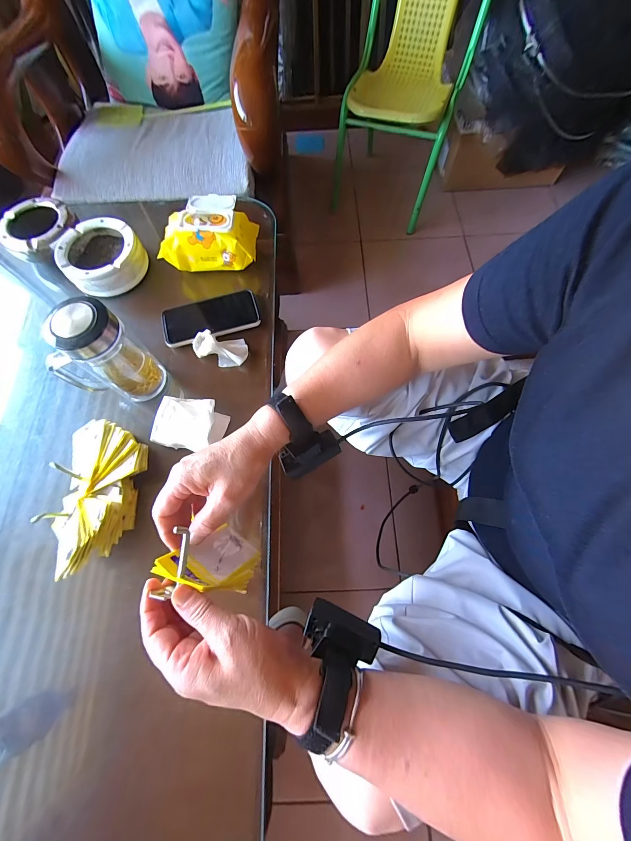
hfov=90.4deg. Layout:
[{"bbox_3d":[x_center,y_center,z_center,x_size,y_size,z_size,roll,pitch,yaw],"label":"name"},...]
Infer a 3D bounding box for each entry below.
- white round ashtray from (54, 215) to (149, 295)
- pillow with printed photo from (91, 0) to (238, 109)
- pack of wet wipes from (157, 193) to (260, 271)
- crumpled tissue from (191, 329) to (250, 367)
[{"bbox_3d":[-0.395,-0.306,0.582,0.137,0.049,0.138,-1,69,1],"label":"white round ashtray"},{"bbox_3d":[-0.414,-1.092,0.844,0.391,0.358,0.068,9,41,-4],"label":"pillow with printed photo"},{"bbox_3d":[-0.194,-0.355,0.580,0.159,0.064,0.130,-2,69,1],"label":"pack of wet wipes"},{"bbox_3d":[-0.163,-0.122,0.526,0.092,0.027,0.051,5,70,3],"label":"crumpled tissue"}]

